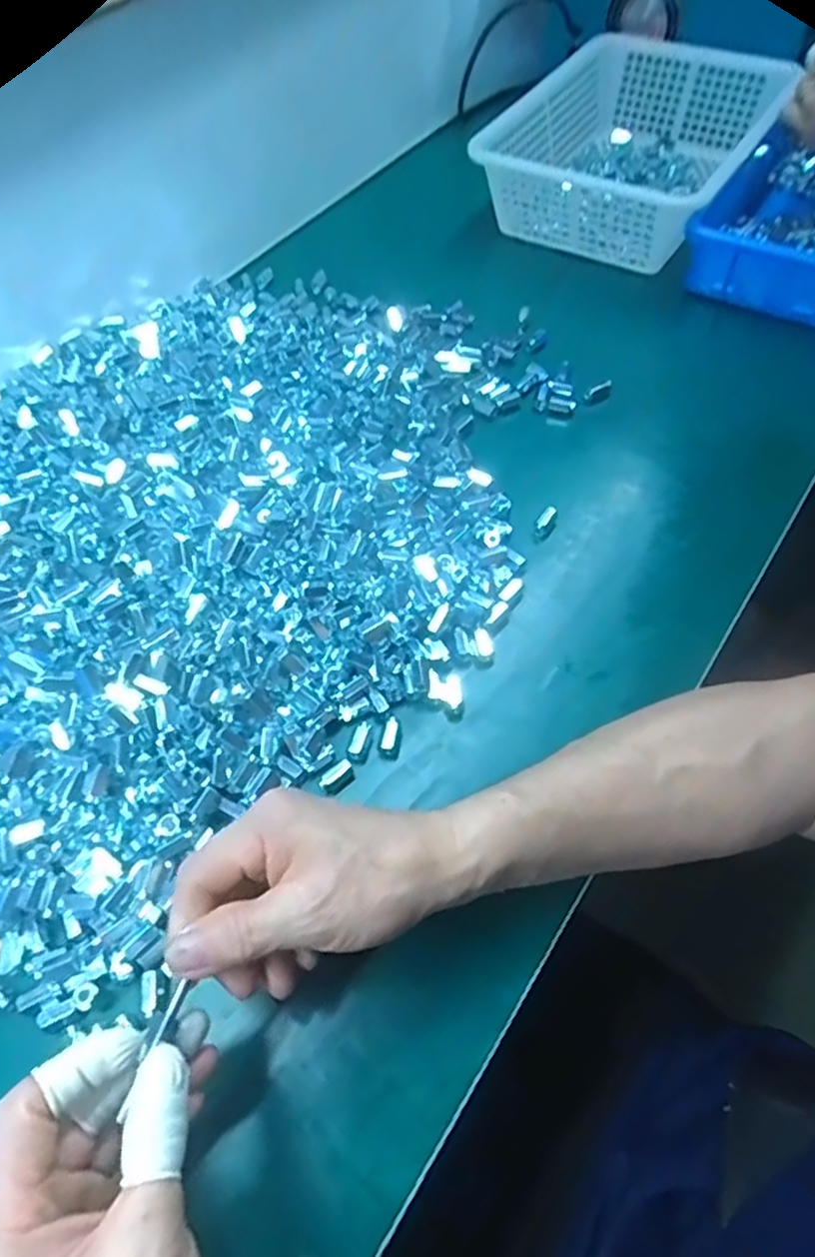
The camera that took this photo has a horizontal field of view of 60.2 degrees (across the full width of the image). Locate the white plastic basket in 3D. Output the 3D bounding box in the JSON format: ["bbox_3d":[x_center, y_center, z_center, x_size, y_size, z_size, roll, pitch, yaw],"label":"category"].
[{"bbox_3d":[0.228,-0.476,0.701,0.230,0.077,0.291,31,64,20],"label":"white plastic basket"}]

